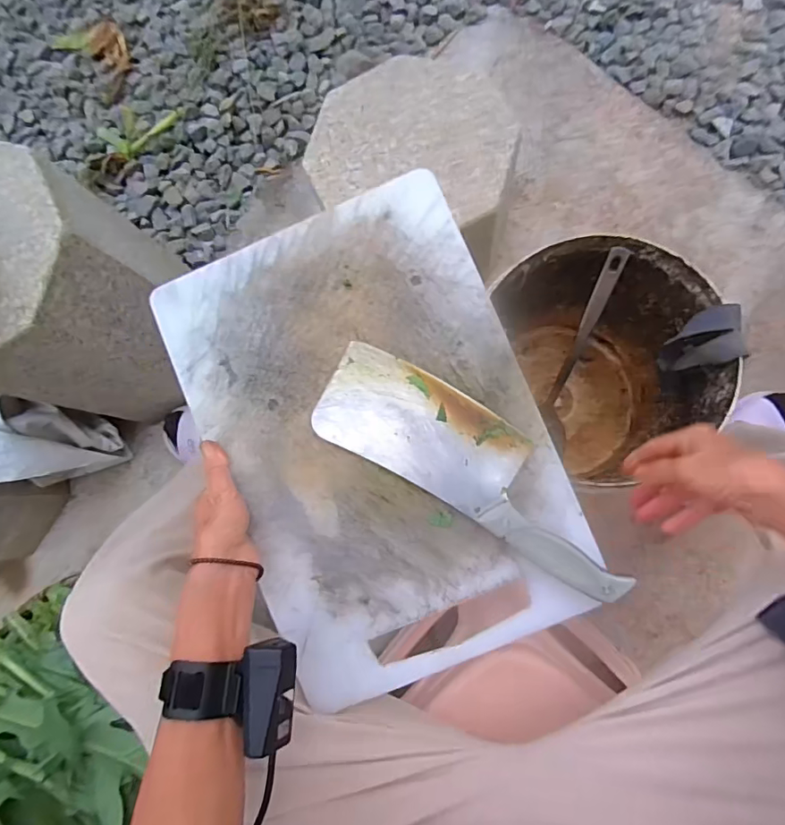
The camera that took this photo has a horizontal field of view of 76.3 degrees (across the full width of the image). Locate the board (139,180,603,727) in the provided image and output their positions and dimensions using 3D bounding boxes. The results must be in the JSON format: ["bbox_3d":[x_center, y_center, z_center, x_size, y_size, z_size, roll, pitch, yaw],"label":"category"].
[{"bbox_3d":[-0.015,0.022,0.426,0.271,0.016,0.396,-23,87,3],"label":"board"}]

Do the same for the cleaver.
[{"bbox_3d":[0.069,0.043,0.407,0.278,0.016,0.085,30,91,9],"label":"cleaver"}]

